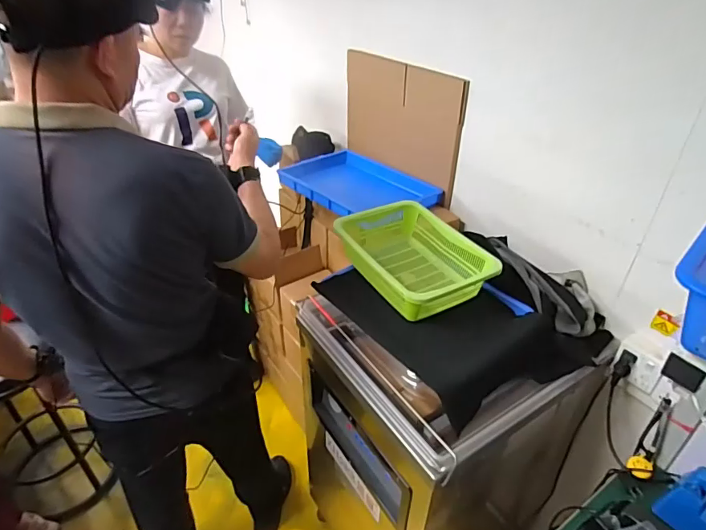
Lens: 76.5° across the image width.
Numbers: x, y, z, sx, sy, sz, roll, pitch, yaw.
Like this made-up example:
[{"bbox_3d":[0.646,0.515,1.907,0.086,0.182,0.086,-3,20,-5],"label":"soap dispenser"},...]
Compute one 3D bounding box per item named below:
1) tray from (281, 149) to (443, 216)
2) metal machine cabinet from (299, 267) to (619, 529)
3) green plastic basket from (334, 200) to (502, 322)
[{"bbox_3d":[0.013,-0.239,1.325,0.441,0.034,0.303,29,43,34],"label":"tray"},{"bbox_3d":[0.217,0.429,1.157,0.532,0.870,0.461,-16,38,-23],"label":"metal machine cabinet"},{"bbox_3d":[0.127,-0.018,0.980,0.245,0.123,0.314,-19,40,-27],"label":"green plastic basket"}]

